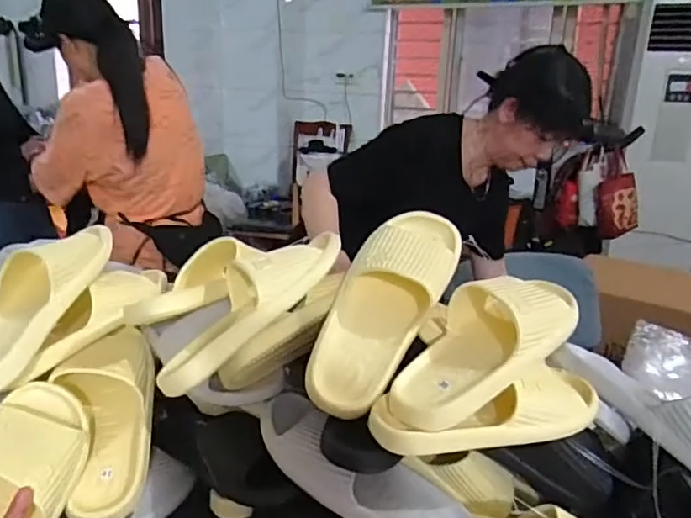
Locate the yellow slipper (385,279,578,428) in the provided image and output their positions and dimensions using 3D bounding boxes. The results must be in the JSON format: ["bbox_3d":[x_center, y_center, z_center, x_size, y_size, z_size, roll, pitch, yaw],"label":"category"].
[{"bbox_3d":[0.136,0.082,0.573,0.223,0.090,0.108,-23,60,-37],"label":"yellow slipper"}]

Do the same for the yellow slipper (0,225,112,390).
[{"bbox_3d":[-0.357,0.041,0.638,0.086,0.077,0.237,10,55,21],"label":"yellow slipper"}]

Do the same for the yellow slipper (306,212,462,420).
[{"bbox_3d":[0.043,0.046,0.598,0.094,0.075,0.250,16,65,36],"label":"yellow slipper"}]

